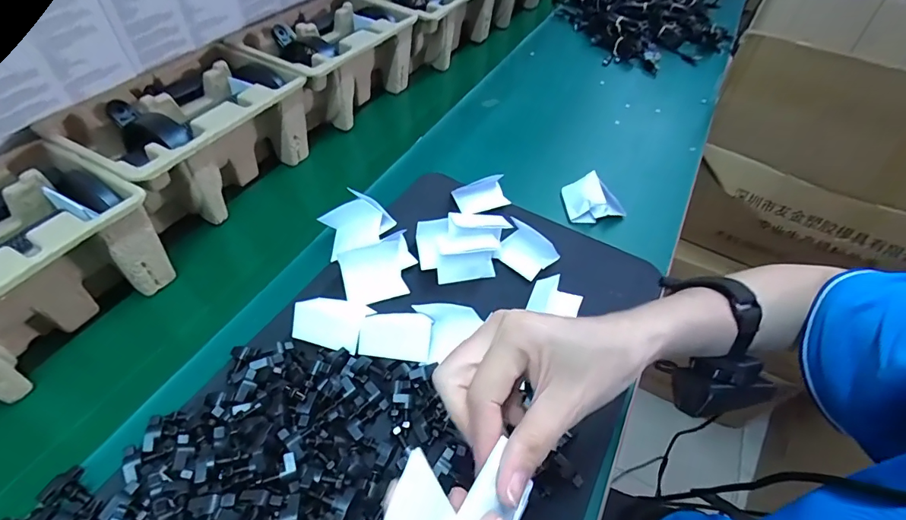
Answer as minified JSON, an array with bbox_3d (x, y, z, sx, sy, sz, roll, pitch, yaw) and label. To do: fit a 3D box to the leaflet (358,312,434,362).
[{"bbox_3d":[-0.049,0.065,0.387,0.060,0.012,0.041,6,51,1],"label":"leaflet"}]

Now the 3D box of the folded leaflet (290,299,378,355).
[{"bbox_3d":[-0.106,0.049,0.393,0.058,0.025,0.048,12,52,5],"label":"folded leaflet"}]

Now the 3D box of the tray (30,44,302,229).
[{"bbox_3d":[-0.285,-0.138,0.500,0.148,0.105,0.223,24,54,15],"label":"tray"}]

